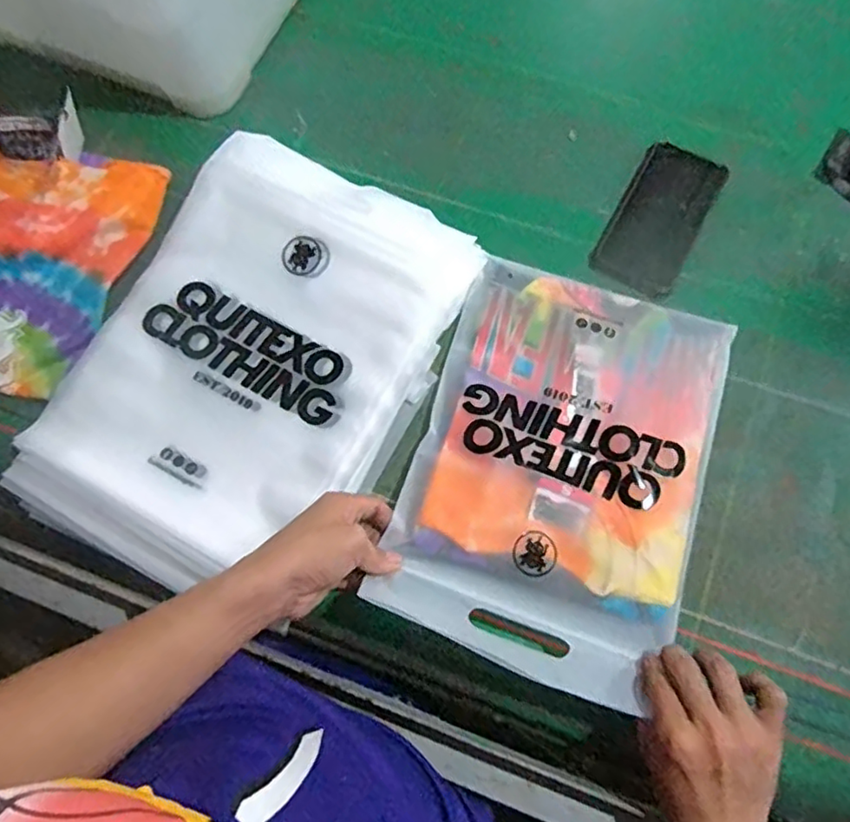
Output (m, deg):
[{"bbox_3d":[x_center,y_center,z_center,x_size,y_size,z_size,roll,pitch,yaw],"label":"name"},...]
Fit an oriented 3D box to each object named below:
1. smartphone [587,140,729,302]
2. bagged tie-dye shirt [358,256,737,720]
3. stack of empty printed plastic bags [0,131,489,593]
[{"bbox_3d":[0.231,-0.191,0.615,0.081,0.010,0.171,29,76,10],"label":"smartphone"},{"bbox_3d":[0.118,0.038,0.526,0.236,0.031,0.341,16,70,7],"label":"bagged tie-dye shirt"},{"bbox_3d":[-0.151,-0.048,0.539,0.277,0.044,0.397,27,76,9],"label":"stack of empty printed plastic bags"}]

